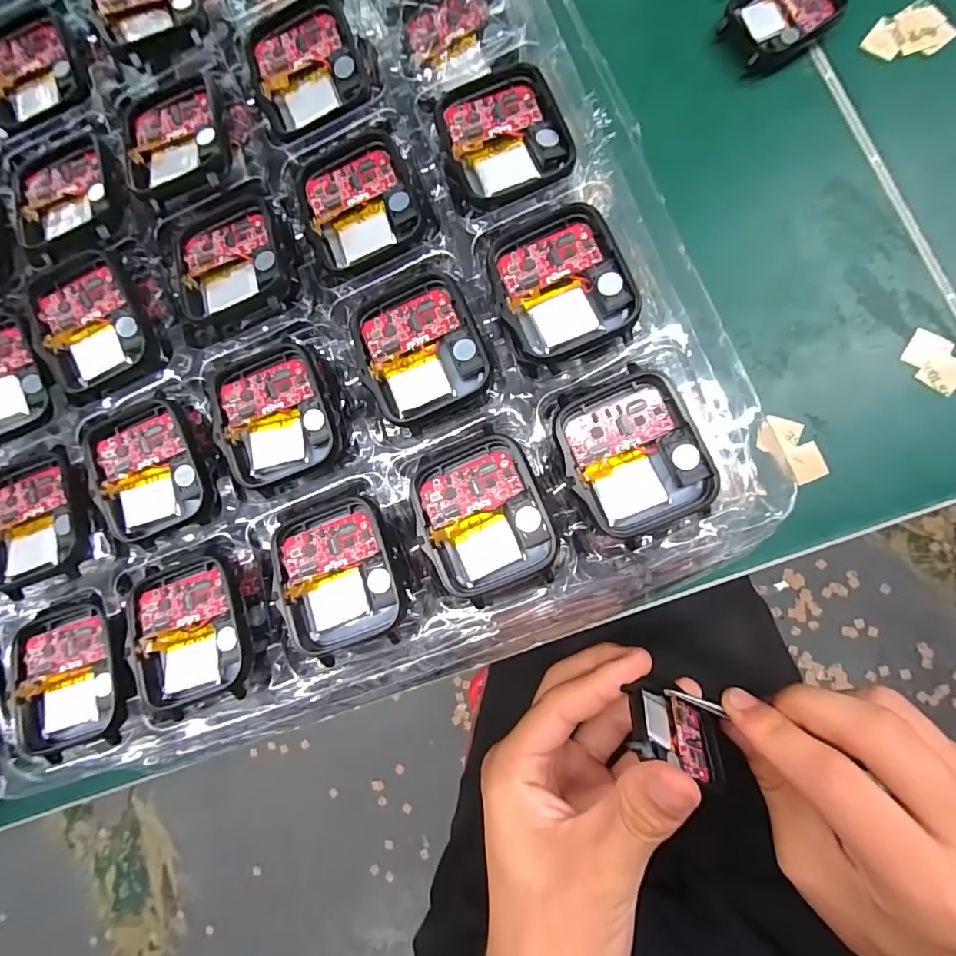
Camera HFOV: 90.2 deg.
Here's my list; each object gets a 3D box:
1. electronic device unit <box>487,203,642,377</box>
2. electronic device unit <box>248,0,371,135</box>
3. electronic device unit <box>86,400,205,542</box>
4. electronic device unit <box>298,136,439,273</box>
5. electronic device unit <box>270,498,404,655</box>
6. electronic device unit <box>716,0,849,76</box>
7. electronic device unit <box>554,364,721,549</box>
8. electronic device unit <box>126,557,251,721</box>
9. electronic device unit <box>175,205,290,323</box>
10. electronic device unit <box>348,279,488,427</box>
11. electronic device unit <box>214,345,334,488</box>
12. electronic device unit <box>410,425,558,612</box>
[{"bbox_3d":[0.024,-0.058,0.144,0.039,0.006,0.045,-22,82,5],"label":"electronic device unit"},{"bbox_3d":[-0.060,-0.145,0.167,0.038,0.007,0.042,-21,82,5],"label":"electronic device unit"},{"bbox_3d":[-0.113,-0.003,0.164,0.036,0.007,0.043,-21,82,5],"label":"electronic device unit"},{"bbox_3d":[-0.038,-0.092,0.159,0.039,0.006,0.044,-19,82,6],"label":"electronic device unit"},{"bbox_3d":[-0.044,0.031,0.148,0.038,0.008,0.044,-19,82,6],"label":"electronic device unit"},{"bbox_3d":[0.135,-0.207,0.214,0.044,0.011,0.037,-33,81,4],"label":"electronic device unit"},{"bbox_3d":[0.045,-0.007,0.139,0.037,0.006,0.046,-22,82,5],"label":"electronic device unit"},{"bbox_3d":[-0.093,0.050,0.152,0.037,0.004,0.044,-15,82,6],"label":"electronic device unit"},{"bbox_3d":[-0.084,-0.072,0.162,0.037,0.007,0.042,-18,82,6],"label":"electronic device unit"},{"bbox_3d":[-0.019,-0.041,0.151,0.037,0.004,0.042,-22,82,5],"label":"electronic device unit"},{"bbox_3d":[-0.068,-0.021,0.159,0.036,0.005,0.042,-19,82,6],"label":"electronic device unit"},{"bbox_3d":[0.001,0.012,0.144,0.037,0.006,0.045,-22,82,5],"label":"electronic device unit"}]

